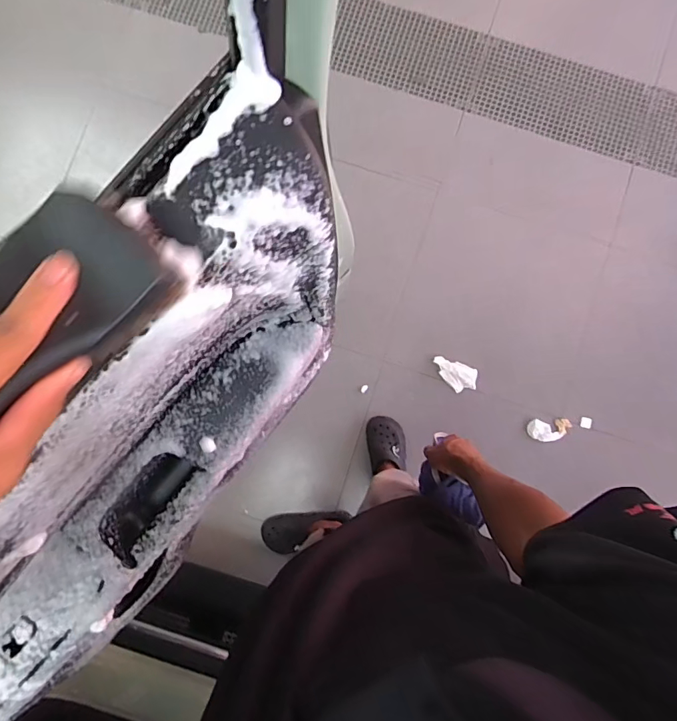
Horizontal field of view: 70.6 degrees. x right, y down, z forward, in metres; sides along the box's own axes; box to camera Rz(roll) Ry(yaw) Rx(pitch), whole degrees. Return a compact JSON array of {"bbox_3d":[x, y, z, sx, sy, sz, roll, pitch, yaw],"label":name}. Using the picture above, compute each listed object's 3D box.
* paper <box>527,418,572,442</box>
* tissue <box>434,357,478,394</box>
[{"bbox_3d":[0.699,0.231,1.580,0.144,0.020,0.073,-1,85,0],"label":"paper"},{"bbox_3d":[0.377,0.048,1.553,0.155,0.068,0.088,25,85,2],"label":"tissue"}]

